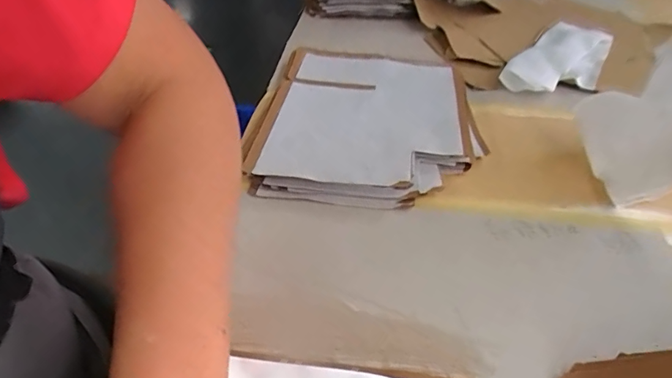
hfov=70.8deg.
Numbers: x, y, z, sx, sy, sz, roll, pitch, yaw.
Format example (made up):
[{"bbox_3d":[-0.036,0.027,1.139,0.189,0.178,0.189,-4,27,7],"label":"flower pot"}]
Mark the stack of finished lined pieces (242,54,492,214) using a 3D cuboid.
[{"bbox_3d":[0.034,-0.075,0.488,0.206,0.033,0.250,4,40,2],"label":"stack of finished lined pieces"}]

